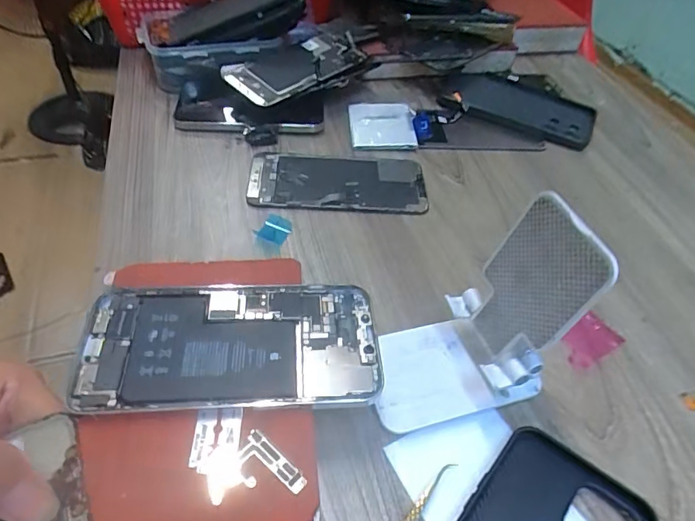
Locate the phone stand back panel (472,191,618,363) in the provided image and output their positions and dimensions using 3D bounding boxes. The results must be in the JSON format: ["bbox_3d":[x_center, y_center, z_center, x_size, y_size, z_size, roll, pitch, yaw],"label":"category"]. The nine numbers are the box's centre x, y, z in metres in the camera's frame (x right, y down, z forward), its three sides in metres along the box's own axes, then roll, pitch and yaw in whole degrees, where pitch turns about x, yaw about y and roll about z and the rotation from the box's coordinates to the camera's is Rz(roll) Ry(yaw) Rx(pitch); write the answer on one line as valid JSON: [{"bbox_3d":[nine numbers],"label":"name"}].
[{"bbox_3d":[0.098,0.016,0.267,0.004,0.095,0.060,0,45,-27],"label":"phone stand back panel"}]

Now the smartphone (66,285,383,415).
[{"bbox_3d":[-0.063,0.046,0.269,0.158,0.005,0.075,0,48,-6],"label":"smartphone"}]

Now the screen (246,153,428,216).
[{"bbox_3d":[-0.008,-0.073,0.432,0.154,0.010,0.074,2,48,-4],"label":"screen"}]

